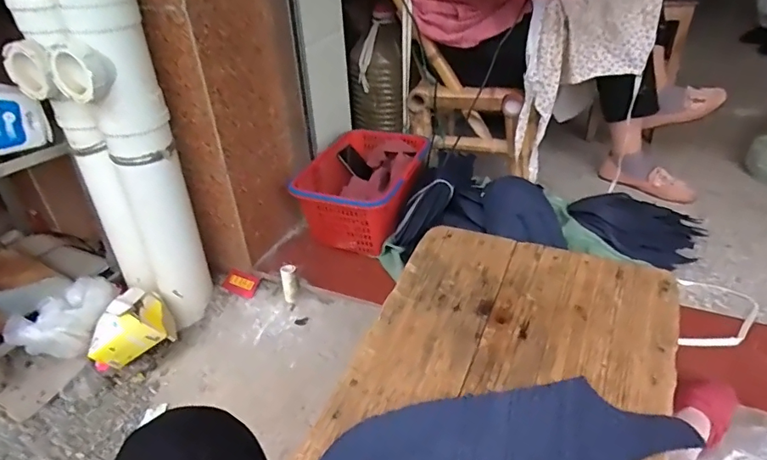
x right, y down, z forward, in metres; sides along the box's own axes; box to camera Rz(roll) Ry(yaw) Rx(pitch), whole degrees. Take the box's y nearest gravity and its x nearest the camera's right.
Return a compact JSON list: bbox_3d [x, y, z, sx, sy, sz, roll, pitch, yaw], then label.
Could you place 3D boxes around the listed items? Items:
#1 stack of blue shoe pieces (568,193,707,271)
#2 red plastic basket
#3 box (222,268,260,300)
[{"bbox_3d":[0.566,-0.014,1.124,0.198,0.063,0.279,-30,43,-33],"label":"stack of blue shoe pieces"},{"bbox_3d":[-0.035,-0.106,1.196,0.239,0.152,0.331,12,37,20],"label":"red plastic basket"},{"bbox_3d":[-0.319,0.121,1.105,0.079,0.015,0.051,23,67,12],"label":"box"}]

